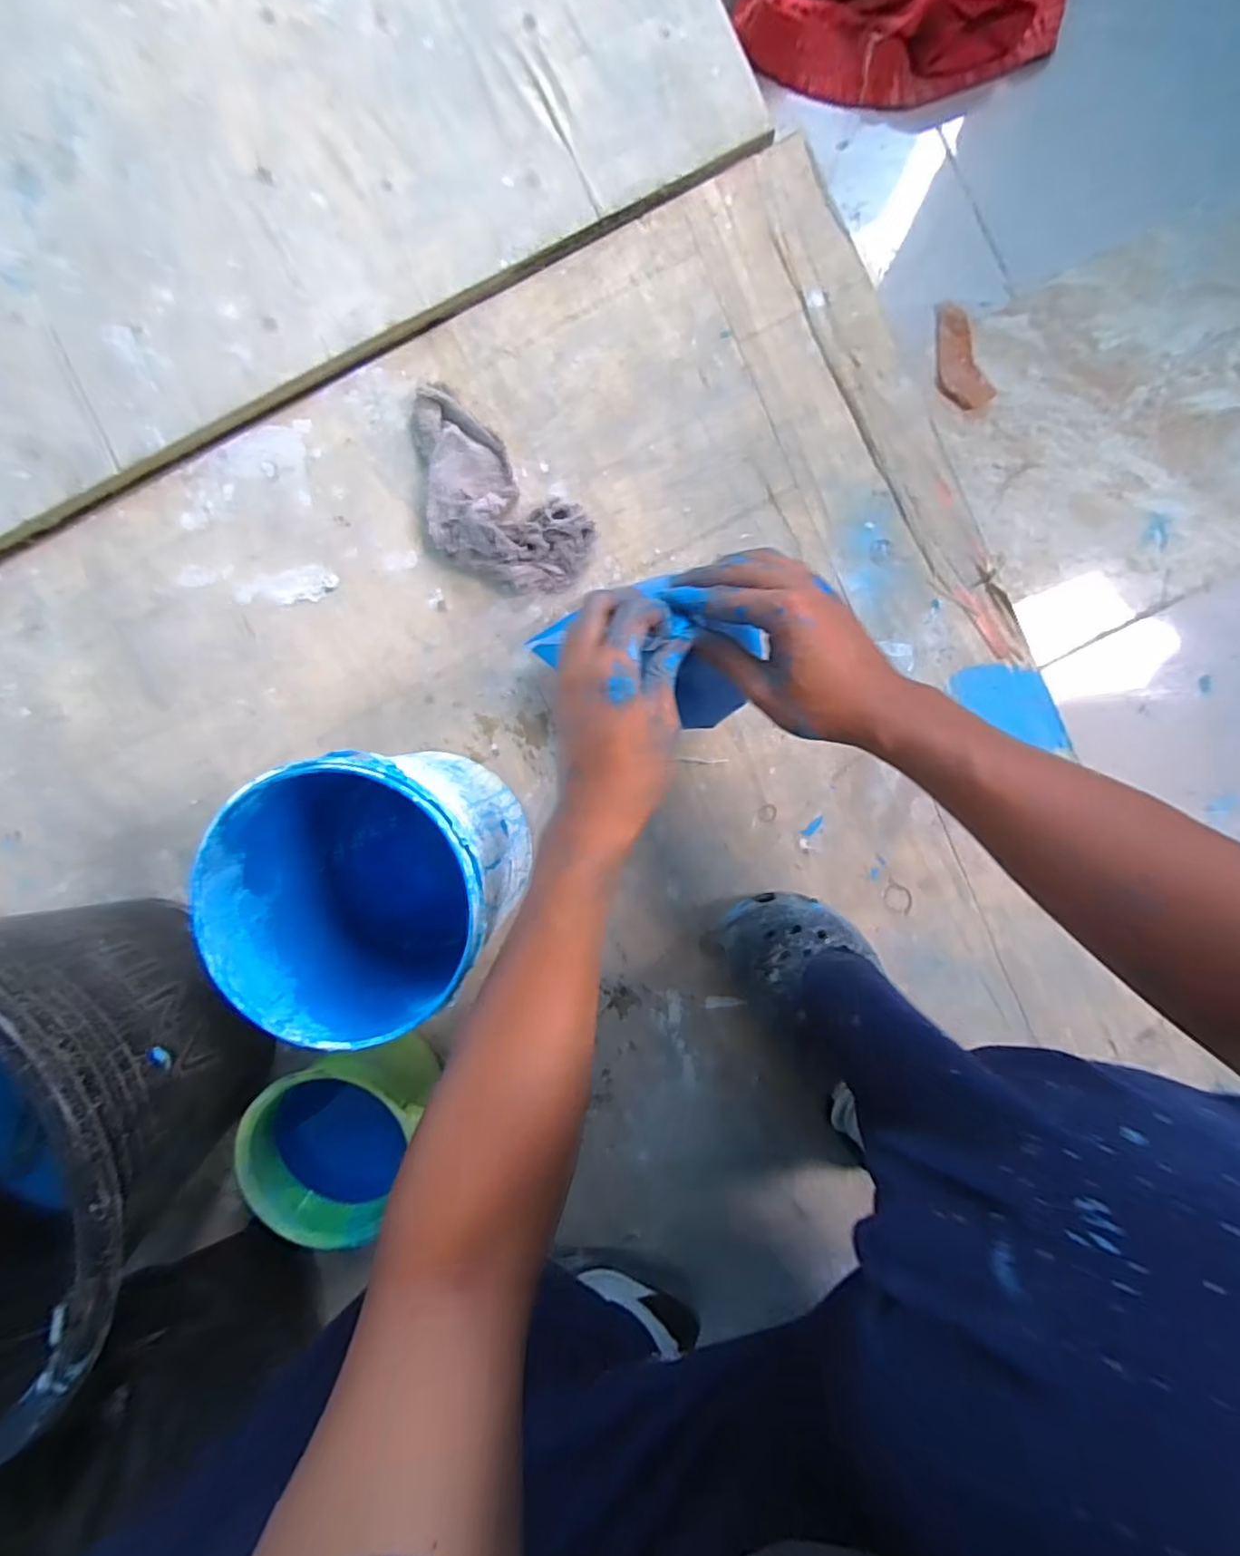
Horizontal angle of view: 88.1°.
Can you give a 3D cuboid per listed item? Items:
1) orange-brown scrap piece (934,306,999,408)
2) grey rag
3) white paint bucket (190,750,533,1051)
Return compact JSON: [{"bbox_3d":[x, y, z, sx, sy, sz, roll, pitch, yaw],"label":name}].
[{"bbox_3d":[0.313,-0.392,0.595,0.044,0.012,0.100,-25,93,4],"label":"orange-brown scrap piece"},{"bbox_3d":[-0.113,-0.227,0.526,0.184,0.027,0.097,41,95,-1],"label":"grey rag"},{"bbox_3d":[-0.177,0.071,0.488,0.175,0.195,0.181,0,94,3],"label":"white paint bucket"}]

